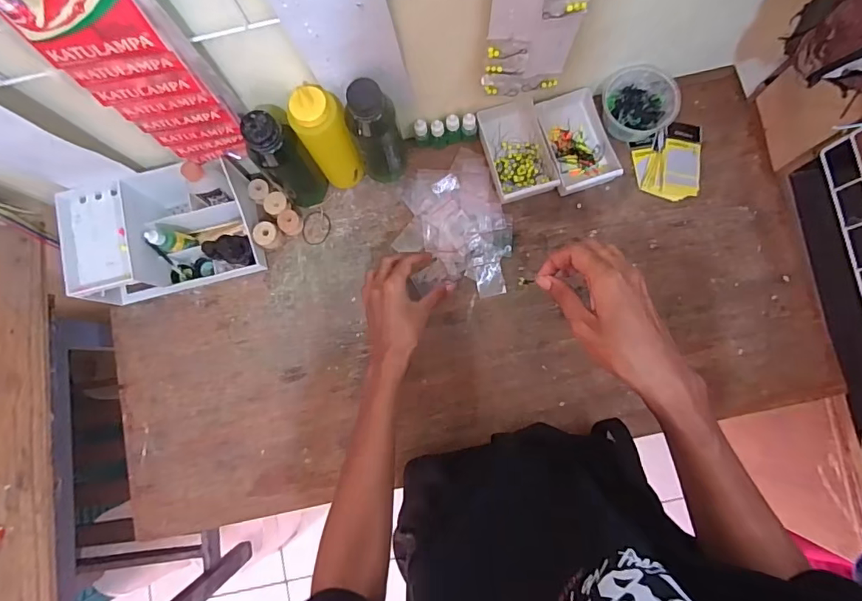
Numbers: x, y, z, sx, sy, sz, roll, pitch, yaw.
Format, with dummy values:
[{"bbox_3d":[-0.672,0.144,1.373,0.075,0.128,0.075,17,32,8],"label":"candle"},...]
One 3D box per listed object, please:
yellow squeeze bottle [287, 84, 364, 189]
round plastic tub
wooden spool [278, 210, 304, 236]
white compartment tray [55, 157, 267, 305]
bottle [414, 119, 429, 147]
[{"bbox_3d":[-0.130,-0.205,0.619,0.059,0.192,0.046,-25,81,-1],"label":"yellow squeeze bottle"},{"bbox_3d":[0.295,-0.279,0.669,0.091,0.043,0.090,0,82,3],"label":"round plastic tub"},{"bbox_3d":[-0.204,-0.112,0.693,0.033,0.024,0.033,0,82,3],"label":"wooden spool"},{"bbox_3d":[-0.369,-0.099,0.655,0.231,0.121,0.154,-13,81,1],"label":"white compartment tray"},{"bbox_3d":[-0.014,-0.243,0.690,0.018,0.055,0.022,-10,81,1],"label":"bottle"}]

